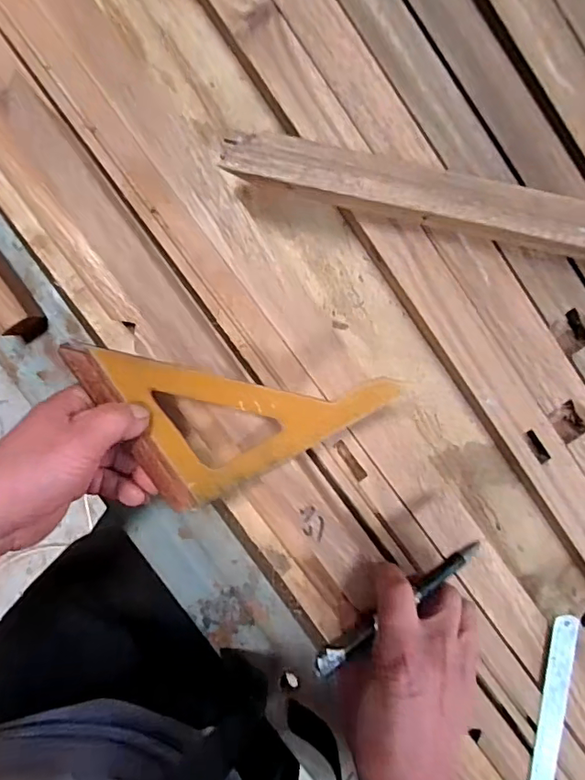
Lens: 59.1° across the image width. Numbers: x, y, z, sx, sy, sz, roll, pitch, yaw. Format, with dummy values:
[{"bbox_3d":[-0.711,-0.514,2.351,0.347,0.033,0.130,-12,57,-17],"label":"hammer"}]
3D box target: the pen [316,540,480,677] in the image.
[{"bbox_3d":[0.072,0.148,0.349,0.136,0.012,0.013,-36,95,-2],"label":"pen"}]

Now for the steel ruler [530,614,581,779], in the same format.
[{"bbox_3d":[0.213,0.268,0.422,0.021,0.006,0.172,5,98,8],"label":"steel ruler"}]

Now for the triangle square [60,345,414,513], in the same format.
[{"bbox_3d":[-0.046,0.033,0.344,0.210,0.028,0.101,6,97,0],"label":"triangle square"}]

